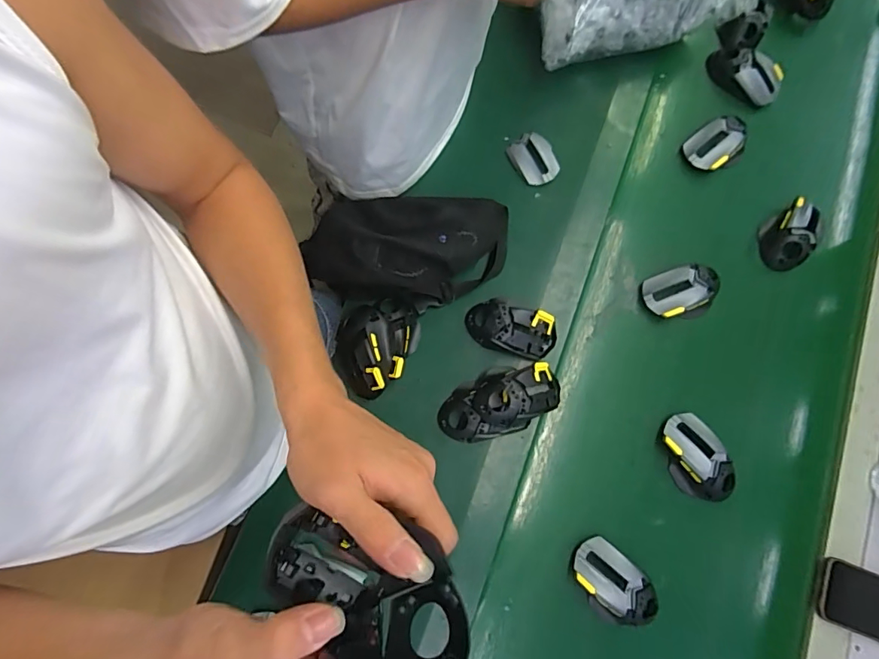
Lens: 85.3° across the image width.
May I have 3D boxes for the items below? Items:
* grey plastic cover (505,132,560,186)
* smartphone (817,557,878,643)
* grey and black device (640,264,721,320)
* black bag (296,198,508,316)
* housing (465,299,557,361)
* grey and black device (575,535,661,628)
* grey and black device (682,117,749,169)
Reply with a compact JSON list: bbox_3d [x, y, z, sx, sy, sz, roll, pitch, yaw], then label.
[{"bbox_3d":[0.140,-0.249,0.704,0.054,0.020,0.077,-34,81,-8],"label":"grey plastic cover"},{"bbox_3d":[0.556,0.352,0.598,0.157,0.006,0.076,21,78,3],"label":"smartphone"},{"bbox_3d":[0.340,-0.051,0.665,0.106,0.034,0.068,-8,78,-3],"label":"grey and black device"},{"bbox_3d":[-0.037,-0.116,0.638,0.264,0.077,0.157,1,77,-2],"label":"black bag"},{"bbox_3d":[0.095,-0.001,0.640,0.118,0.033,0.063,14,78,2],"label":"housing"},{"bbox_3d":[0.213,0.309,0.575,0.111,0.031,0.068,40,80,7],"label":"grey and black device"},{"bbox_3d":[0.415,-0.275,0.717,0.088,0.036,0.070,-37,81,-8],"label":"grey and black device"}]

